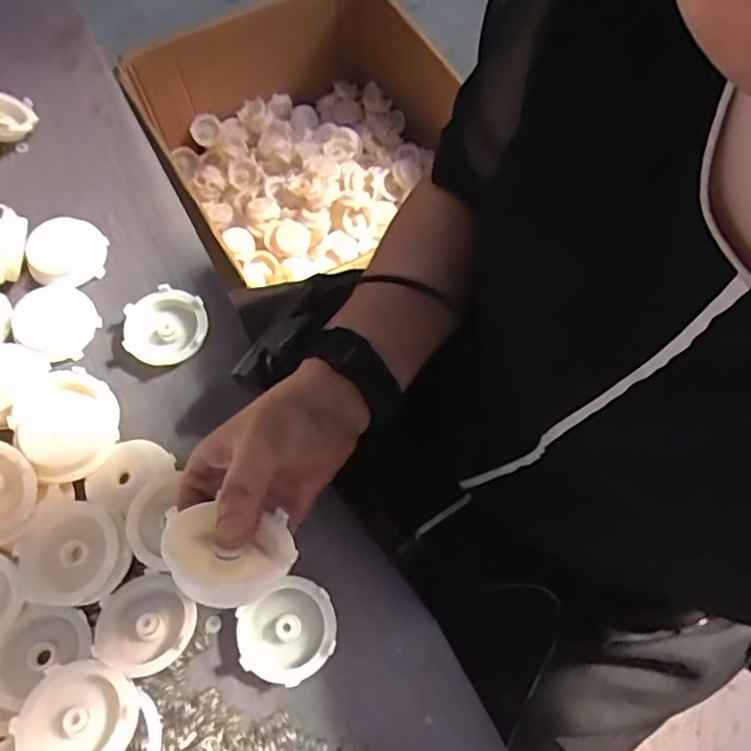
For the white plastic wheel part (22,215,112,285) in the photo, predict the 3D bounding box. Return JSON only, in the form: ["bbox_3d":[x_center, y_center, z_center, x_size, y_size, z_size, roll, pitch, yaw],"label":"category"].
[{"bbox_3d":[-0.218,-0.087,0.428,0.049,0.013,0.050,4,75,-33],"label":"white plastic wheel part"}]

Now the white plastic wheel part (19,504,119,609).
[{"bbox_3d":[-0.169,0.099,0.335,0.050,0.014,0.053,0,70,0],"label":"white plastic wheel part"}]

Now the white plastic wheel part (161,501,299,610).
[{"bbox_3d":[-0.063,0.076,0.260,0.049,0.016,0.048,0,32,-36],"label":"white plastic wheel part"}]

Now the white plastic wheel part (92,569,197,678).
[{"bbox_3d":[-0.130,0.140,0.338,0.049,0.025,0.051,0,70,0],"label":"white plastic wheel part"}]

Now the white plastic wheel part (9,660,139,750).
[{"bbox_3d":[-0.152,0.175,0.308,0.054,0.016,0.054,5,56,-8],"label":"white plastic wheel part"}]

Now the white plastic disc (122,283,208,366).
[{"bbox_3d":[-0.141,-0.033,0.408,0.053,0.018,0.051,0,70,0],"label":"white plastic disc"}]

